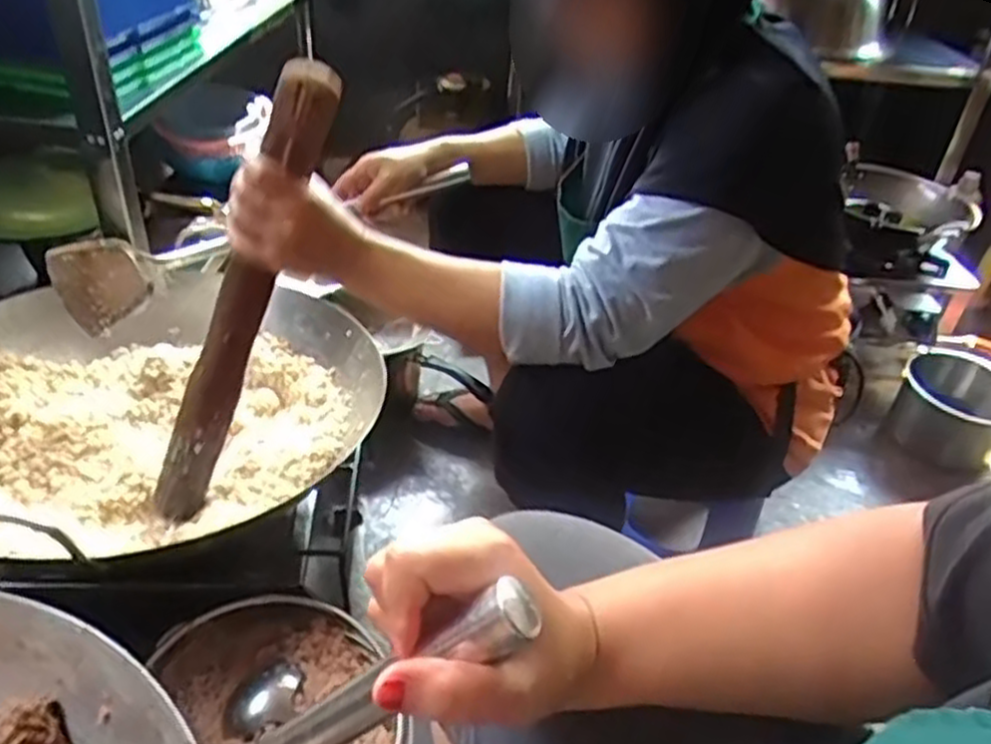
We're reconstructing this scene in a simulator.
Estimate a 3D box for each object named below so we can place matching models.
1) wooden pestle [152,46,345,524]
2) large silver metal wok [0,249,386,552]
[{"bbox_3d":[-0.241,-0.037,0.720,0.047,0.503,0.048,17,33,-20],"label":"wooden pestle"},{"bbox_3d":[-0.422,0.026,0.923,0.506,0.128,0.435,-22,45,-32],"label":"large silver metal wok"}]

